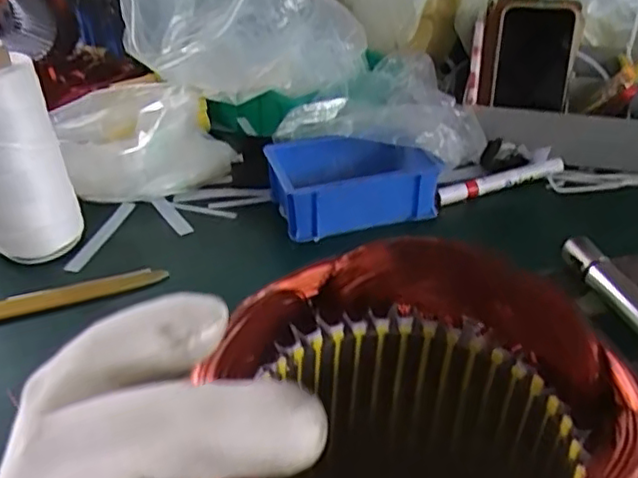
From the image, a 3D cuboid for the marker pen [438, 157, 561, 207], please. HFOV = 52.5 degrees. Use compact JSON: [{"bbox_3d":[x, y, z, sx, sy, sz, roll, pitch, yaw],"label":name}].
[{"bbox_3d":[0.178,-0.057,0.628,0.138,0.016,0.014,-13,36,-17],"label":"marker pen"}]

